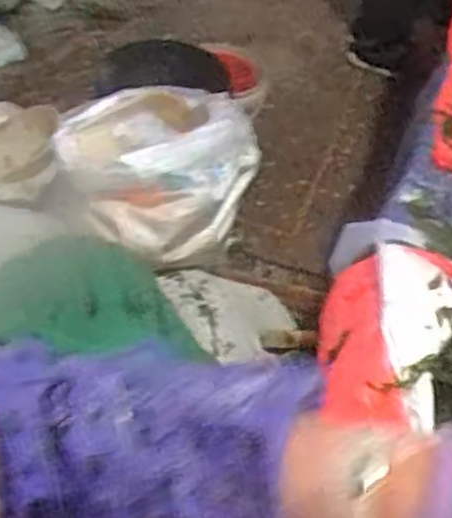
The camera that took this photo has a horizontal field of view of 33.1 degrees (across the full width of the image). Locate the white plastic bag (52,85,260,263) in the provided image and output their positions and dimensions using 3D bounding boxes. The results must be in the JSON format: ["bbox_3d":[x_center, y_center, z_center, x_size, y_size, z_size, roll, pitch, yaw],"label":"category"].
[{"bbox_3d":[-0.117,-0.167,1.369,0.357,0.202,0.348,-10,48,-14],"label":"white plastic bag"}]

